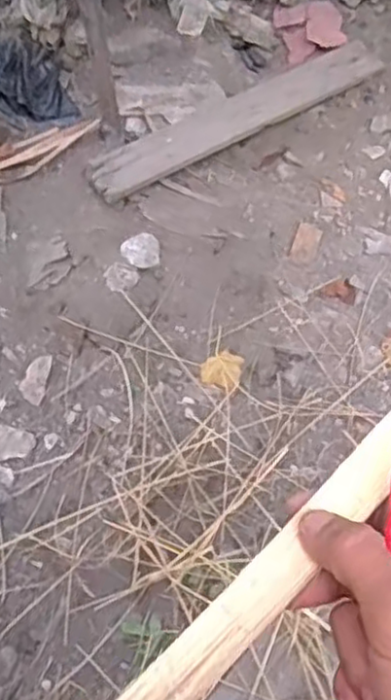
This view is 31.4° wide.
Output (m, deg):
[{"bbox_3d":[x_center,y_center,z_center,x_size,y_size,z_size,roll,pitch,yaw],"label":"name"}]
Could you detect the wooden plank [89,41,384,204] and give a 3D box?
[{"bbox_3d":[0.076,-0.419,1.243,0.579,0.022,0.099,-29,73,-15],"label":"wooden plank"}]

